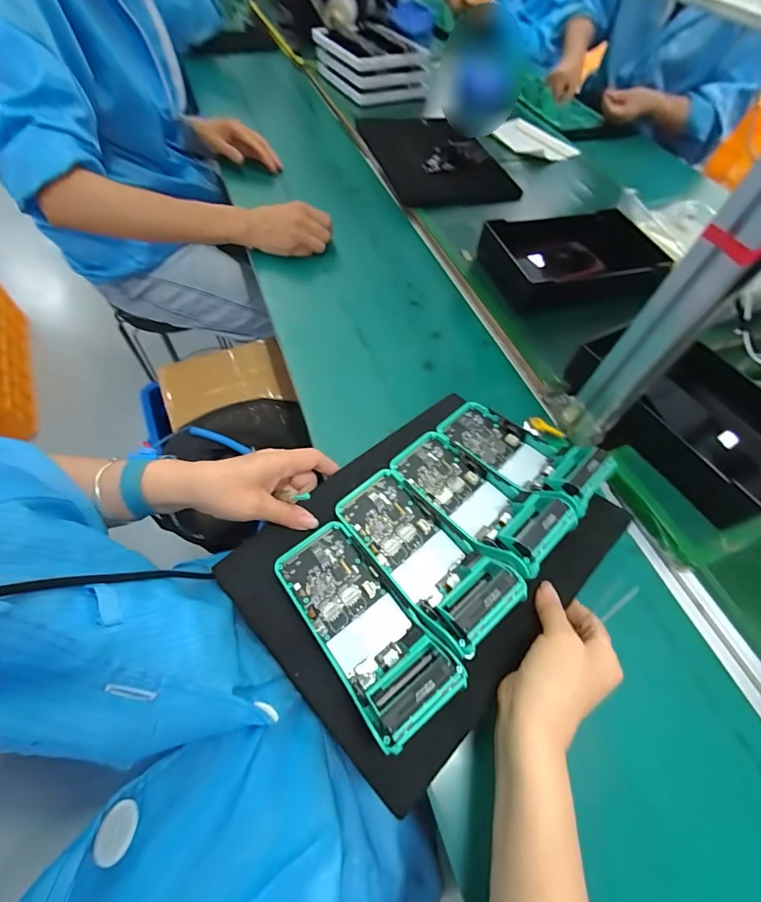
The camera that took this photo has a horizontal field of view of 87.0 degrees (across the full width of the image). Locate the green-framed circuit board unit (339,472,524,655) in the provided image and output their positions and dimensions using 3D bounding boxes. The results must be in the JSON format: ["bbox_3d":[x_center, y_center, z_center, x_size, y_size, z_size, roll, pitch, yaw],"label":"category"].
[{"bbox_3d":[0.037,0.091,0.362,0.075,0.029,0.173,-33,50,-21],"label":"green-framed circuit board unit"}]

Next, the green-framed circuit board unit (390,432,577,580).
[{"bbox_3d":[0.095,0.035,0.391,0.091,0.060,0.172,-33,65,-21],"label":"green-framed circuit board unit"}]

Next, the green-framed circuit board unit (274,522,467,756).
[{"bbox_3d":[-0.016,0.142,0.333,0.075,0.032,0.172,-32,51,-20],"label":"green-framed circuit board unit"}]

